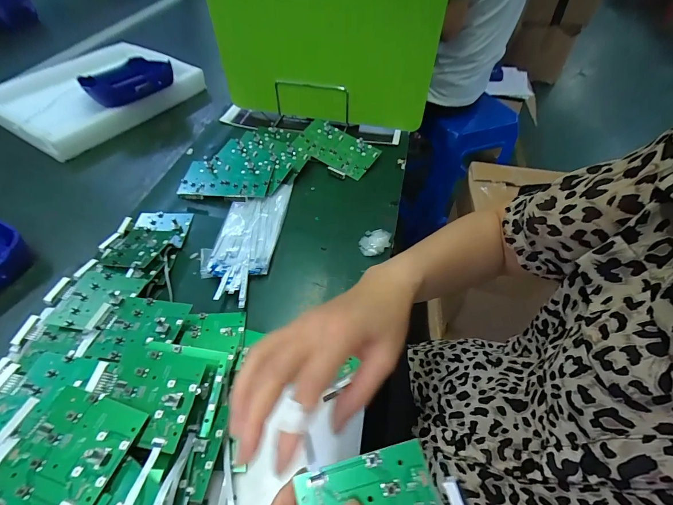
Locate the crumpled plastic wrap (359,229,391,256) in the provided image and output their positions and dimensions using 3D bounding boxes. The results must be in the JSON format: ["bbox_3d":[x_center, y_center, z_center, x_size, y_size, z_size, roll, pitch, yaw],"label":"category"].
[{"bbox_3d":[0.055,-0.015,0.473,0.044,0.023,0.037,2,50,5],"label":"crumpled plastic wrap"}]

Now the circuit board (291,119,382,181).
[{"bbox_3d":[0.000,-0.196,0.617,0.157,0.015,0.088,35,72,22],"label":"circuit board"}]

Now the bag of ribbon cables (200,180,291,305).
[{"bbox_3d":[-0.135,-0.028,0.488,0.097,0.019,0.229,3,50,5],"label":"bag of ribbon cables"}]

